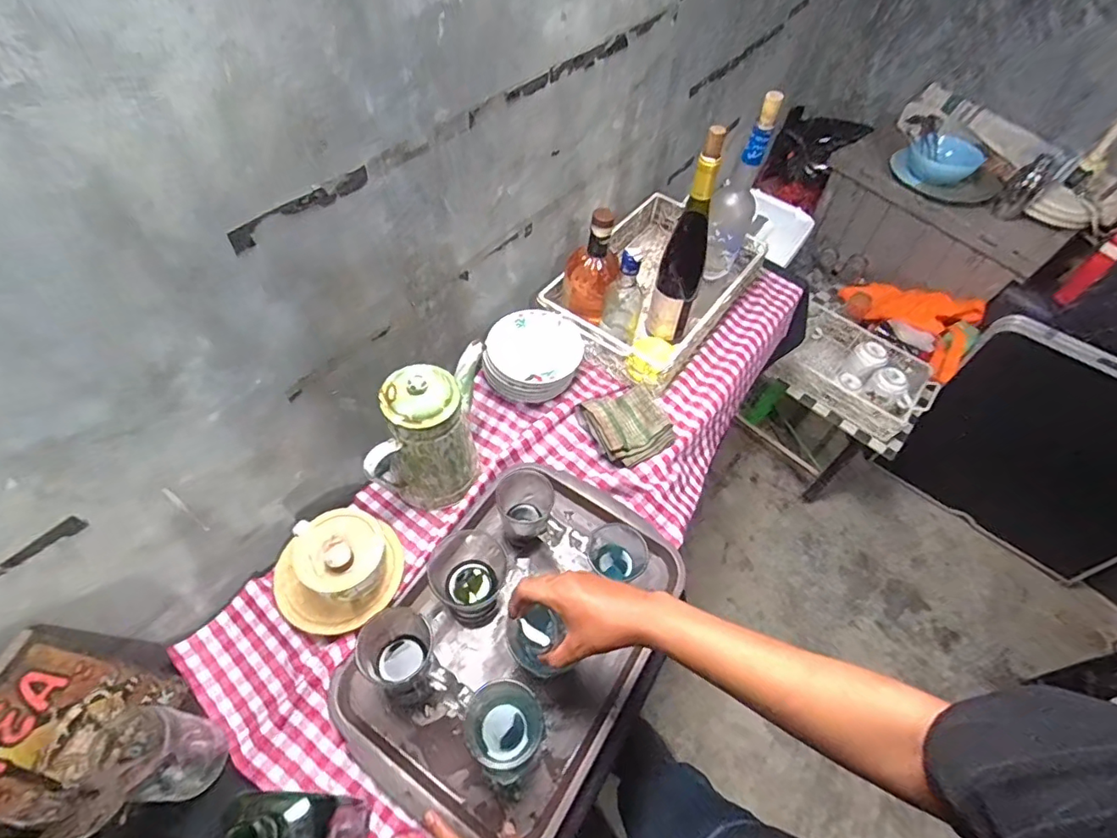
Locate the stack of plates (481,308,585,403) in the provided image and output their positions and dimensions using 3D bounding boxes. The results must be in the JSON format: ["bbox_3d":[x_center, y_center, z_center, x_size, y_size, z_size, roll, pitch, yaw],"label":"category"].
[{"bbox_3d":[-0.043,-0.100,0.862,0.153,0.067,0.149,28,56,15],"label":"stack of plates"}]

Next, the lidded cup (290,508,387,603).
[{"bbox_3d":[-0.267,0.165,0.652,0.116,0.090,0.100,32,57,17],"label":"lidded cup"}]

